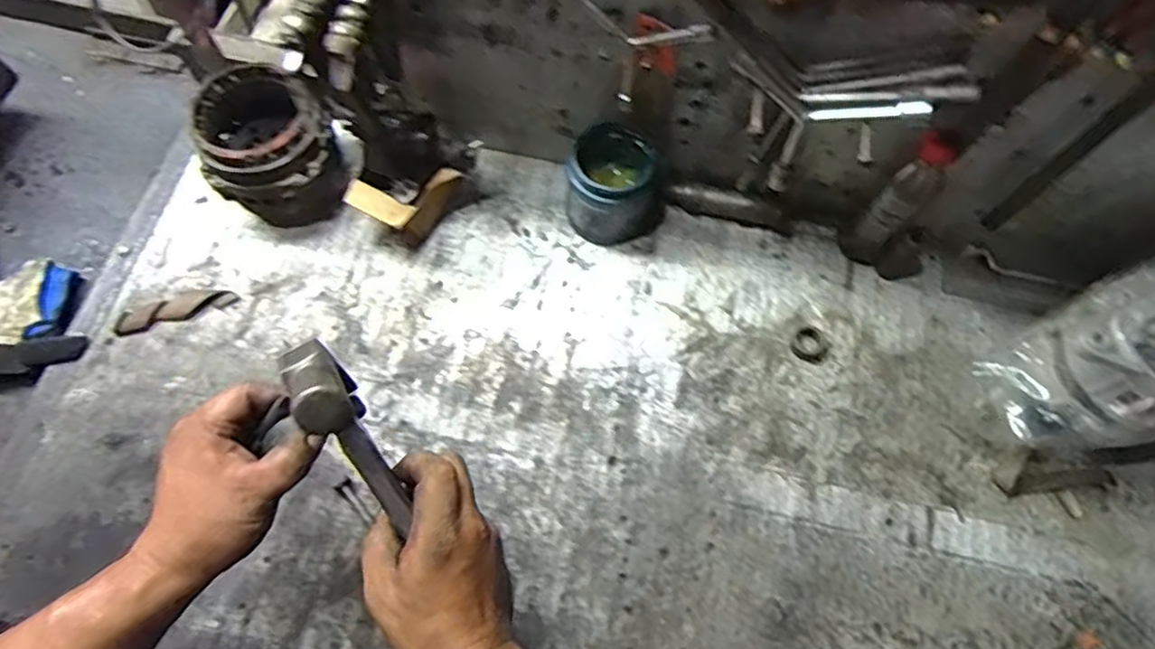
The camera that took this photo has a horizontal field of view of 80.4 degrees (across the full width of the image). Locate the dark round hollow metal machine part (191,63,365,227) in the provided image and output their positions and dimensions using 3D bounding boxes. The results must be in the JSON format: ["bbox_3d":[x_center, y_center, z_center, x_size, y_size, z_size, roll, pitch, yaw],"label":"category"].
[{"bbox_3d":[-0.313,-0.189,0.719,0.128,0.128,0.137,1,67,-3],"label":"dark round hollow metal machine part"}]

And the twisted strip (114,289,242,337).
[{"bbox_3d":[-0.413,-0.017,0.706,0.117,0.007,0.033,-16,68,-10],"label":"twisted strip"}]

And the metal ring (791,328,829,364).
[{"bbox_3d":[0.242,0.022,0.707,0.034,0.009,0.038,-41,75,-18],"label":"metal ring"}]

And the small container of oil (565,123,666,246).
[{"bbox_3d":[0.041,-0.150,0.737,0.100,0.097,0.093,-3,67,-5],"label":"small container of oil"}]

